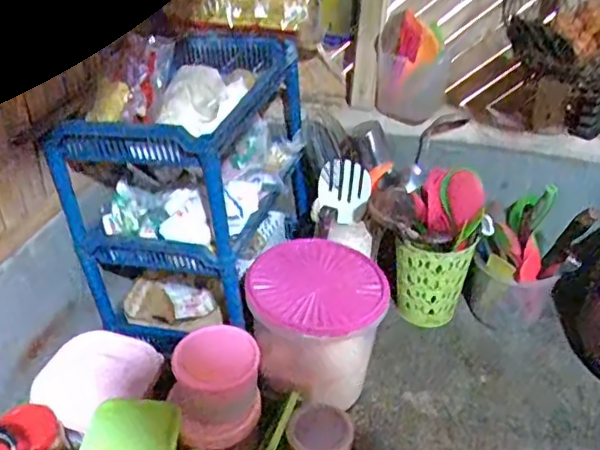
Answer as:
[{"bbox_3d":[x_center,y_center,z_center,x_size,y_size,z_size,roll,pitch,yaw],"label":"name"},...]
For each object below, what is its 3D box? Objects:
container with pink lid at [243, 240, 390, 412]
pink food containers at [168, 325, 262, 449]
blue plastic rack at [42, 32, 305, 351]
[{"bbox_3d":[0.027,0.136,0.917,0.184,0.156,0.216,11,35,14],"label":"container with pink lid"},{"bbox_3d":[-0.109,0.210,0.797,0.112,0.114,0.104,1,34,-1],"label":"pink food containers"},{"bbox_3d":[-0.169,-0.077,1.007,0.271,0.411,0.373,10,35,12],"label":"blue plastic rack"}]

